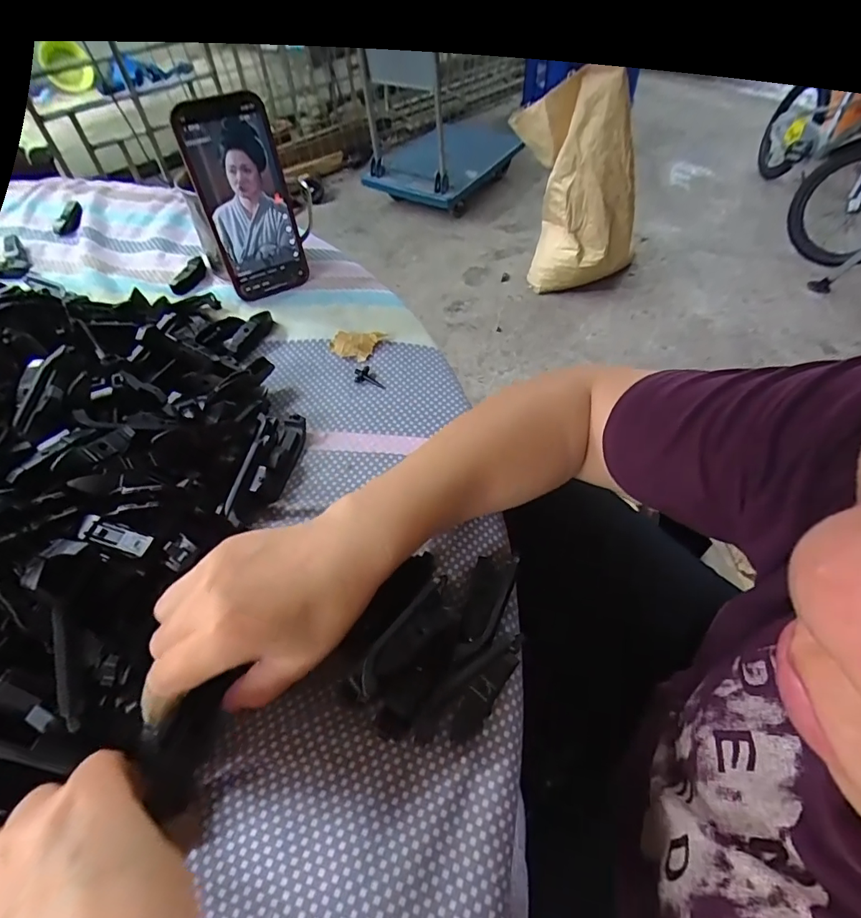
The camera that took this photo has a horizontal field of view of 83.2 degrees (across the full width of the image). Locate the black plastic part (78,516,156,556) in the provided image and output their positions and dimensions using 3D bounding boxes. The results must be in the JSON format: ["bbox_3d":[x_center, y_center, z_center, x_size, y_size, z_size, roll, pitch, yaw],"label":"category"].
[{"bbox_3d":[-0.166,0.040,0.255,0.043,0.004,0.014,14,54,12],"label":"black plastic part"}]

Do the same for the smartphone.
[{"bbox_3d":[-0.163,-0.226,0.432,0.077,0.156,0.014,-24,44,-16],"label":"smartphone"}]

